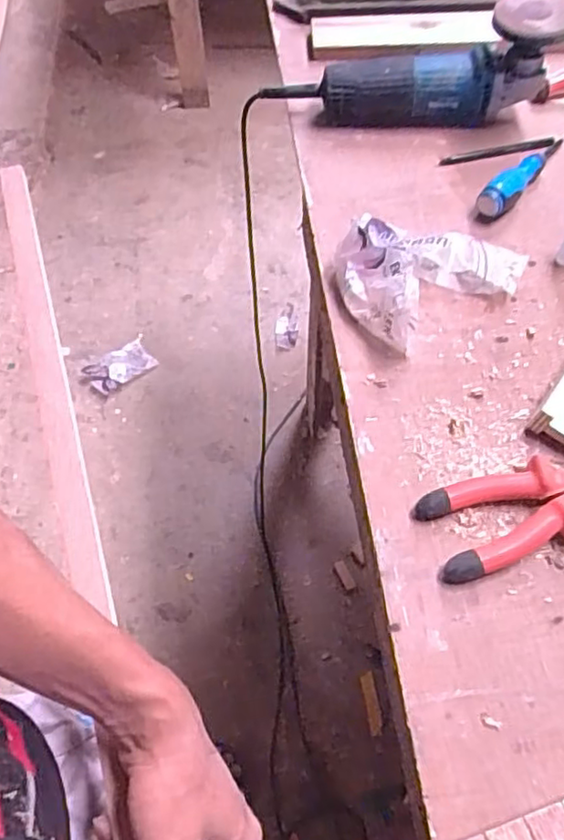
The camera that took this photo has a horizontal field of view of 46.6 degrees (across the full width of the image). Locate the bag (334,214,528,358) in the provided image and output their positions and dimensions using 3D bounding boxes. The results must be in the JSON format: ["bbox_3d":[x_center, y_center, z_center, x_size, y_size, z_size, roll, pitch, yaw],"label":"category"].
[{"bbox_3d":[0.129,-0.131,0.612,0.165,0.050,0.146,23,62,14],"label":"bag"}]

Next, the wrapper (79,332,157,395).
[{"bbox_3d":[-0.402,-0.134,1.637,0.165,0.021,0.098,-34,63,-18],"label":"wrapper"}]

